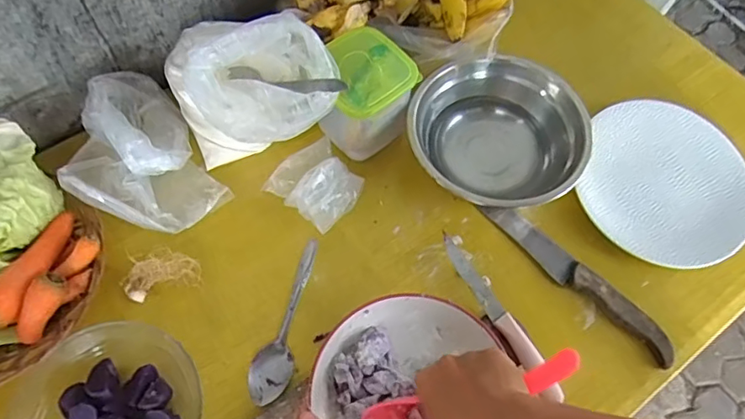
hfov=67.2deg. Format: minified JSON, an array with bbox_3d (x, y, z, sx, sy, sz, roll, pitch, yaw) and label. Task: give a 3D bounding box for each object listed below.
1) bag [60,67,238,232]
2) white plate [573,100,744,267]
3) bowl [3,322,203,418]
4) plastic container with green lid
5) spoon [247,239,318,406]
[{"bbox_3d":[-0.256,-0.066,0.590,0.126,0.084,0.183,-32,71,-16],"label":"bag"},{"bbox_3d":[0.338,-0.032,0.632,0.193,0.027,0.190,1,65,-2],"label":"white plate"},{"bbox_3d":[-0.226,0.184,0.493,0.151,0.058,0.152,1,65,-2],"label":"bowl"},{"bbox_3d":[-0.010,-0.125,0.612,0.096,0.091,0.098,-27,69,-14],"label":"plastic container with green lid"},{"bbox_3d":[-0.089,0.106,0.558,0.039,0.026,0.170,8,65,1],"label":"spoon"}]

